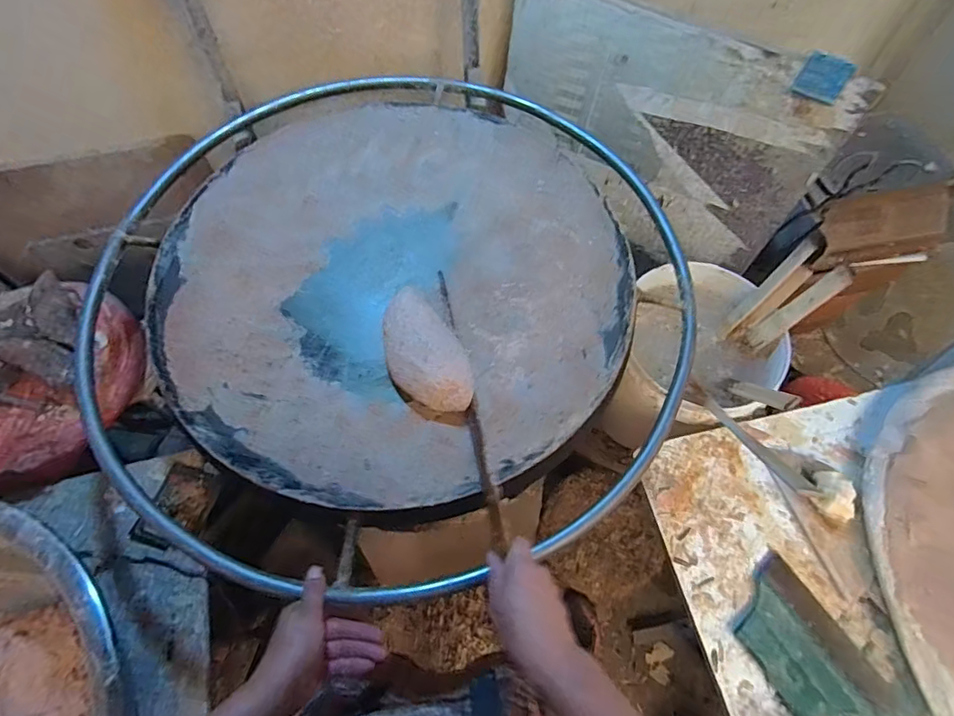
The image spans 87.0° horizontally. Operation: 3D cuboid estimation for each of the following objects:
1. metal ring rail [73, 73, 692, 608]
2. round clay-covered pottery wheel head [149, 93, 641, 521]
[{"bbox_3d":[-0.120,-0.135,0.720,0.818,0.051,0.869,-4,63,-2],"label":"metal ring rail"},{"bbox_3d":[-0.113,-0.124,0.682,0.605,0.020,0.613,0,63,0],"label":"round clay-covered pottery wheel head"}]

